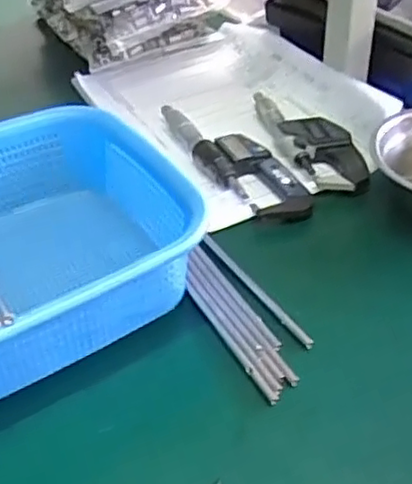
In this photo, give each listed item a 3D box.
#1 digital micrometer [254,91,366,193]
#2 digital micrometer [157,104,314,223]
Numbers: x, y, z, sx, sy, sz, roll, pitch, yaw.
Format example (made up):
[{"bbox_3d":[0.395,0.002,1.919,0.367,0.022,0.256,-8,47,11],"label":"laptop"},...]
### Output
[{"bbox_3d":[0.087,-0.092,0.587,0.052,0.021,0.154,-20,43,-21],"label":"digital micrometer"},{"bbox_3d":[0.021,-0.071,0.572,0.052,0.018,0.181,-26,45,-26],"label":"digital micrometer"}]

